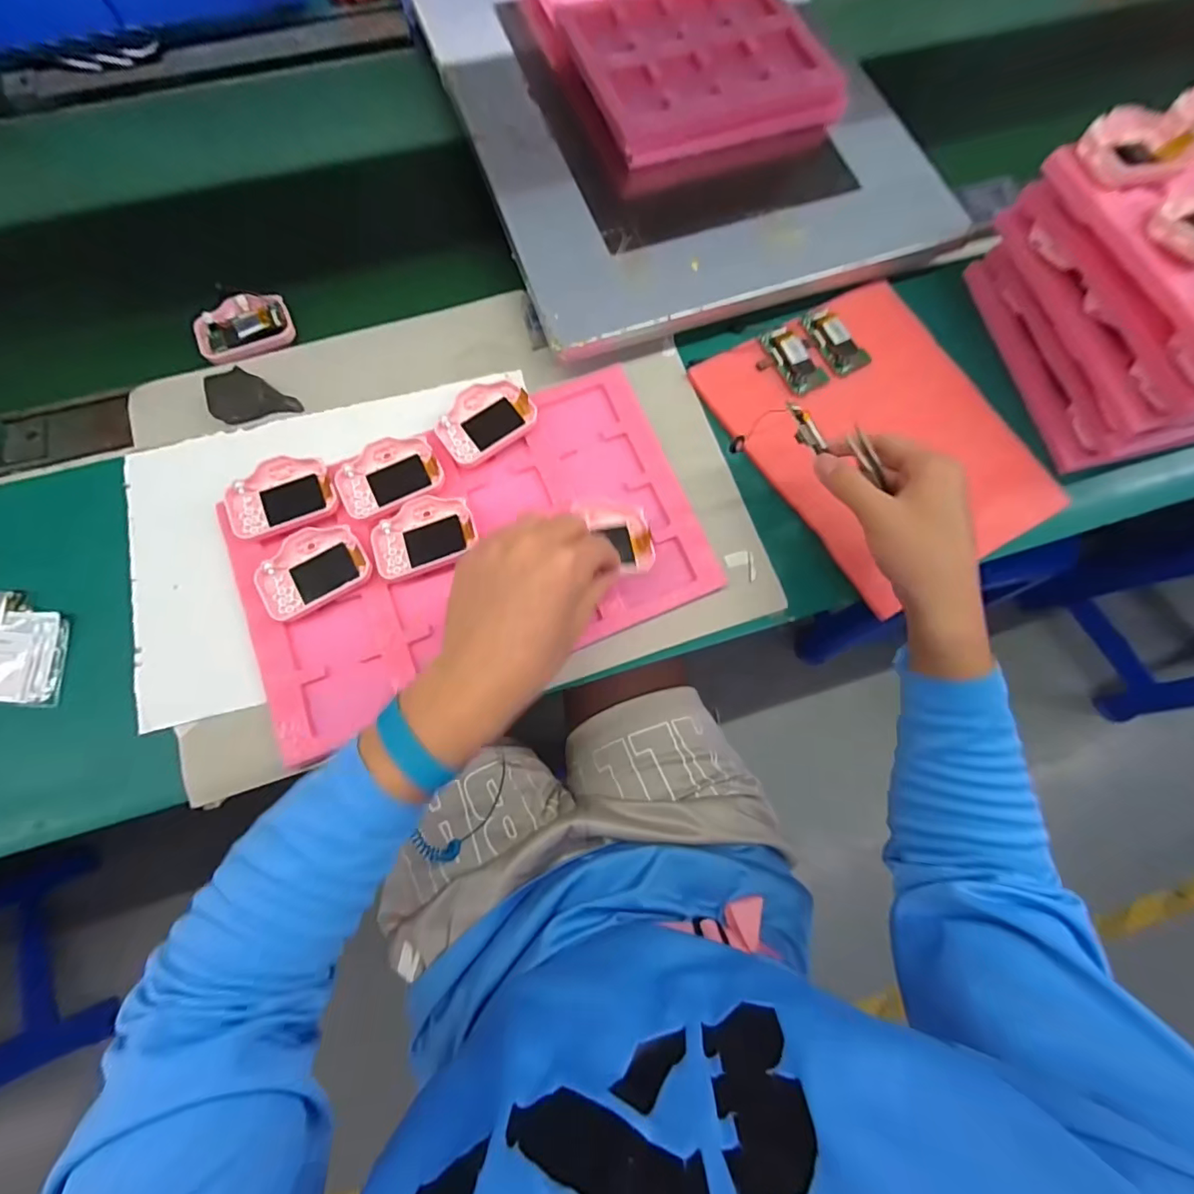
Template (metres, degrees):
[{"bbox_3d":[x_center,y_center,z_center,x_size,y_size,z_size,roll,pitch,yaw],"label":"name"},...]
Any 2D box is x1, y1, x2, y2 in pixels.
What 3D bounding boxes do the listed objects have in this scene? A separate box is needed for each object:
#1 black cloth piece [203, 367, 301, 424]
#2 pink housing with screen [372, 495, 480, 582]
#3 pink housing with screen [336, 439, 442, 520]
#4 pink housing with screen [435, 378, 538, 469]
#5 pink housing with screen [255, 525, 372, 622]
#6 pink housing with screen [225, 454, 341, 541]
[{"bbox_3d":[-0.306,-0.179,0.458,0.068,0.010,0.041,-18,107,-13],"label":"black cloth piece"},{"bbox_3d":[-0.143,-0.052,0.430,0.084,0.015,0.059,-23,77,-7],"label":"pink housing with screen"},{"bbox_3d":[-0.176,-0.103,0.439,0.082,0.011,0.059,-28,78,-8],"label":"pink housing with screen"},{"bbox_3d":[-0.099,-0.155,0.459,0.083,0.019,0.057,-32,78,-9],"label":"pink housing with screen"},{"bbox_3d":[-0.230,-0.023,0.420,0.082,0.015,0.060,-28,78,-8],"label":"pink housing with screen"},{"bbox_3d":[-0.263,-0.086,0.436,0.084,0.023,0.059,-22,77,-7],"label":"pink housing with screen"}]

